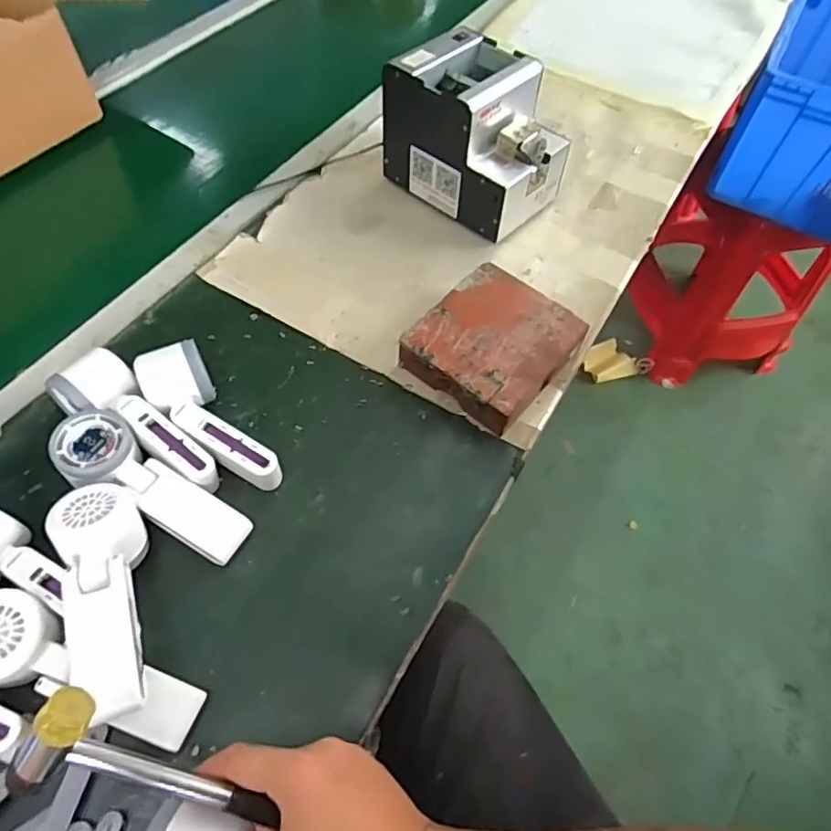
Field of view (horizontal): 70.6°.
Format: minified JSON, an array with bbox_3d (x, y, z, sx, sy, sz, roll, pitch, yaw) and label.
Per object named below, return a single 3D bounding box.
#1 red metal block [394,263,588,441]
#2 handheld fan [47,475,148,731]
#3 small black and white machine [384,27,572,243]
[{"bbox_3d":[0.076,-0.070,0.577,0.131,0.037,0.146,38,63,19],"label":"red metal block"},{"bbox_3d":[-0.218,0.126,0.414,0.054,0.039,0.167,-17,60,-14],"label":"handheld fan"},{"bbox_3d":[0.074,-0.325,0.681,0.183,0.140,0.133,40,64,20],"label":"small black and white machine"}]

